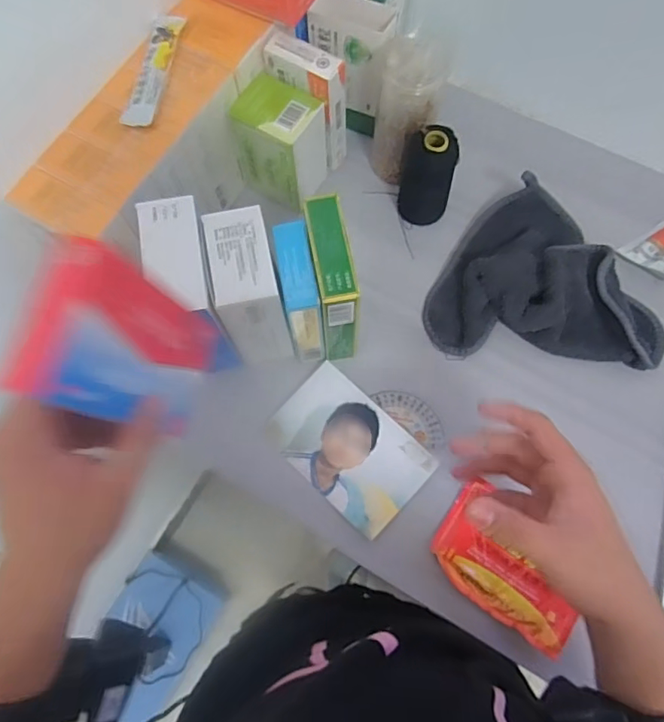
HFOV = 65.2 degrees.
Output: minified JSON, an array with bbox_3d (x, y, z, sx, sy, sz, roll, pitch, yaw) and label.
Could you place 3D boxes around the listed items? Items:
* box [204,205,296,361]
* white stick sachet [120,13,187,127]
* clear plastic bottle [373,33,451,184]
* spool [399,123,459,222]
[{"bbox_3d":[-0.072,-0.060,0.478,0.051,0.133,0.094,-12,72,-2],"label":"box"},{"bbox_3d":[-0.163,-0.270,0.478,0.029,0.014,0.127,8,71,4],"label":"white stick sachet"},{"bbox_3d":[0.074,-0.253,0.542,0.067,0.143,0.065,29,74,10],"label":"clear plastic bottle"},{"bbox_3d":[0.099,-0.194,0.541,0.058,0.103,0.048,14,72,6],"label":"spool"}]

